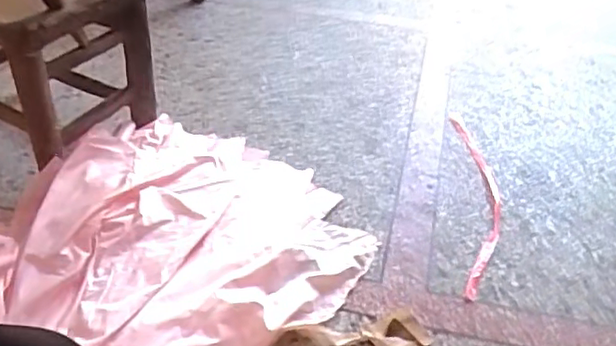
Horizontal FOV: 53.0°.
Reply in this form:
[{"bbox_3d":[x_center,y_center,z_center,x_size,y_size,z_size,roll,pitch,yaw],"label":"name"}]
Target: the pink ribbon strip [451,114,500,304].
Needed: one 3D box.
[{"bbox_3d":[0.310,0.047,1.119,0.076,0.018,0.476,6,39,5],"label":"pink ribbon strip"}]

